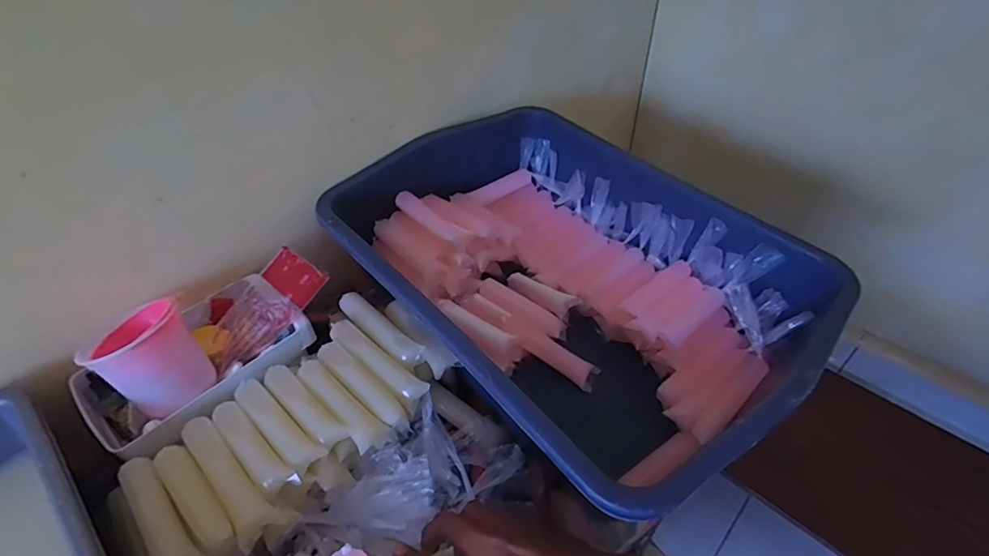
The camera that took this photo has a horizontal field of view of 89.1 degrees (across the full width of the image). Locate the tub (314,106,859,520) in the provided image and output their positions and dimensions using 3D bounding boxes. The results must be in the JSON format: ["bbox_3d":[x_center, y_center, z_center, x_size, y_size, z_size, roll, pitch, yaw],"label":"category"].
[{"bbox_3d":[0.081,0.014,0.574,0.348,0.159,0.467,-32,53,-26],"label":"tub"}]

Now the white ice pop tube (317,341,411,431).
[{"bbox_3d":[-0.128,0.104,0.484,0.112,0.026,0.024,31,54,28],"label":"white ice pop tube"}]

